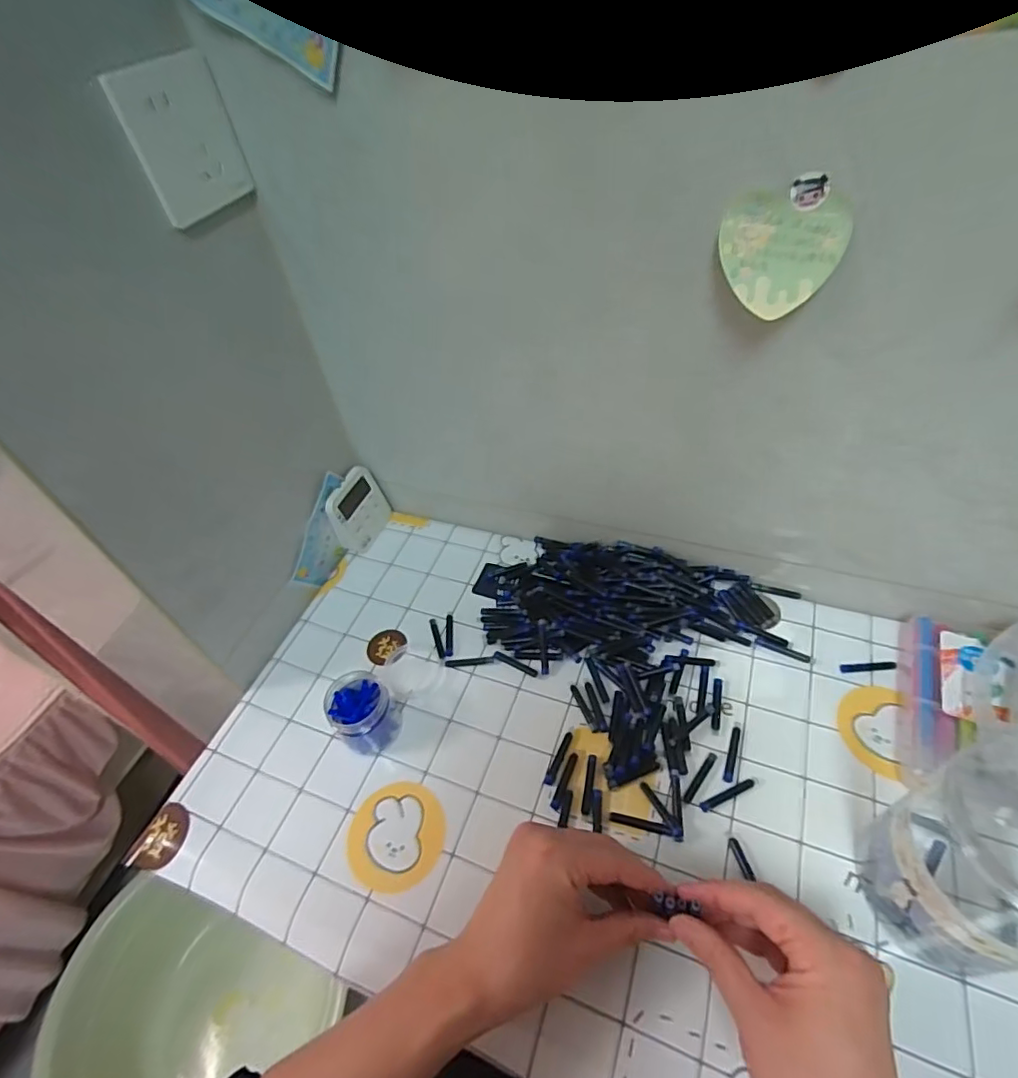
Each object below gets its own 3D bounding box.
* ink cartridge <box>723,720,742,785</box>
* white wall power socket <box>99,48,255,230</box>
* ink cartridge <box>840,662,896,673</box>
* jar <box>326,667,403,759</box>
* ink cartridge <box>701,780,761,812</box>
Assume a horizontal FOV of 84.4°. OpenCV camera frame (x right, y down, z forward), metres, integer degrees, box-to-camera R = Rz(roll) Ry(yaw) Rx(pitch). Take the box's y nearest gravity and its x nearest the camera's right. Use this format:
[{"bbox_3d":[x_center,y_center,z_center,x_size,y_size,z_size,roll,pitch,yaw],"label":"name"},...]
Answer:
[{"bbox_3d":[0.183,0.172,0.458,0.008,0.004,0.053,16,53,20],"label":"ink cartridge"},{"bbox_3d":[-0.223,-0.276,0.390,0.004,0.087,0.083,9,46,24],"label":"white wall power socket"},{"bbox_3d":[0.315,0.112,0.494,0.045,0.007,0.008,-3,49,4],"label":"ink cartridge"},{"bbox_3d":[-0.124,0.148,0.482,0.051,0.052,0.055,-3,49,4],"label":"jar"},{"bbox_3d":[0.173,0.198,0.437,0.051,0.005,0.008,-19,50,-10],"label":"ink cartridge"}]

